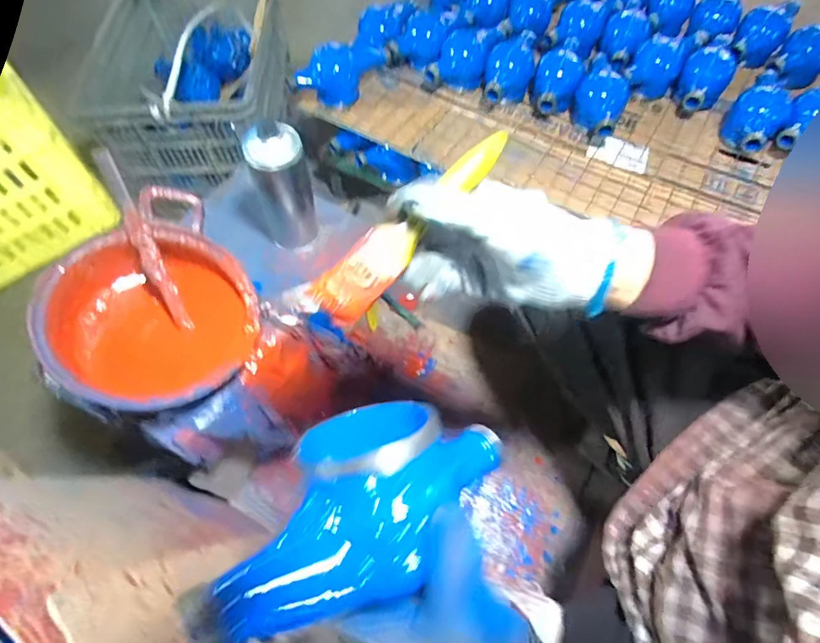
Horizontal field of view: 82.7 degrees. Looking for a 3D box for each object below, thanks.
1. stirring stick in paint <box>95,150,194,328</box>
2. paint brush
[{"bbox_3d":[-0.288,-0.083,0.505,0.022,0.016,0.202,-23,105,-12],"label":"stirring stick in paint"},{"bbox_3d":[0.002,-0.066,0.319,0.173,0.023,0.033,-45,68,-5],"label":"paint brush"}]

